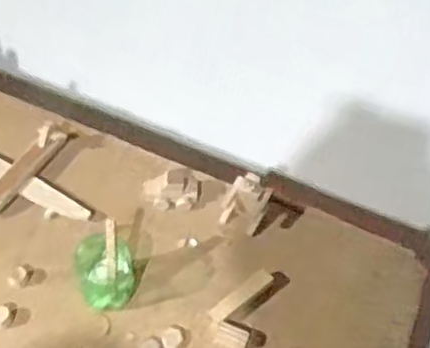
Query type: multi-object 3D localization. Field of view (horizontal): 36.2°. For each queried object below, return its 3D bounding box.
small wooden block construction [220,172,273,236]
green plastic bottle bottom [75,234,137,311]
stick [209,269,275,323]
[{"bbox_3d":[0.036,0.031,0.753,0.048,0.061,0.045,25,56,15],"label":"small wooden block construction"},{"bbox_3d":[-0.115,0.103,0.698,0.056,0.068,0.062,-6,54,-8],"label":"green plastic bottle bottom"},{"bbox_3d":[0.029,0.133,0.709,0.079,0.014,0.018,-33,61,-24],"label":"stick"}]

